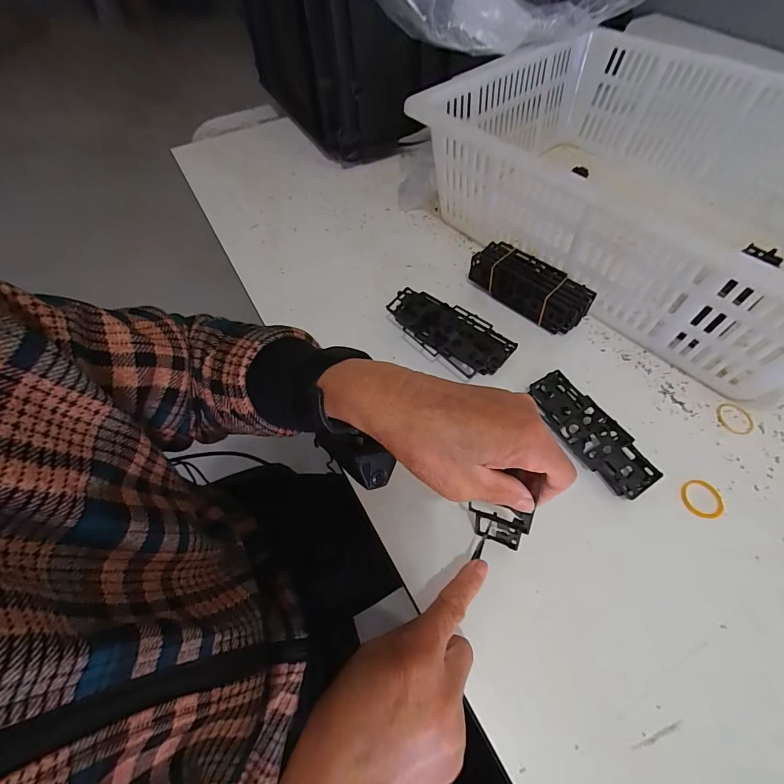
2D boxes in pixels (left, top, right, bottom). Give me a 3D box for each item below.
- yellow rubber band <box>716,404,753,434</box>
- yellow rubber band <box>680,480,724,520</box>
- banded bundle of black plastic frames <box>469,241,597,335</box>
[{"bbox_3d":[0.321,0.025,0.355,0.031,0.004,0.033,-1,58,2],"label":"yellow rubber band"},{"bbox_3d":[0.257,0.088,0.315,0.032,0.004,0.032,12,59,10],"label":"yellow rubber band"},{"bbox_3d":[0.150,-0.117,0.423,0.131,0.044,0.047,37,66,23],"label":"banded bundle of black plastic frames"}]

